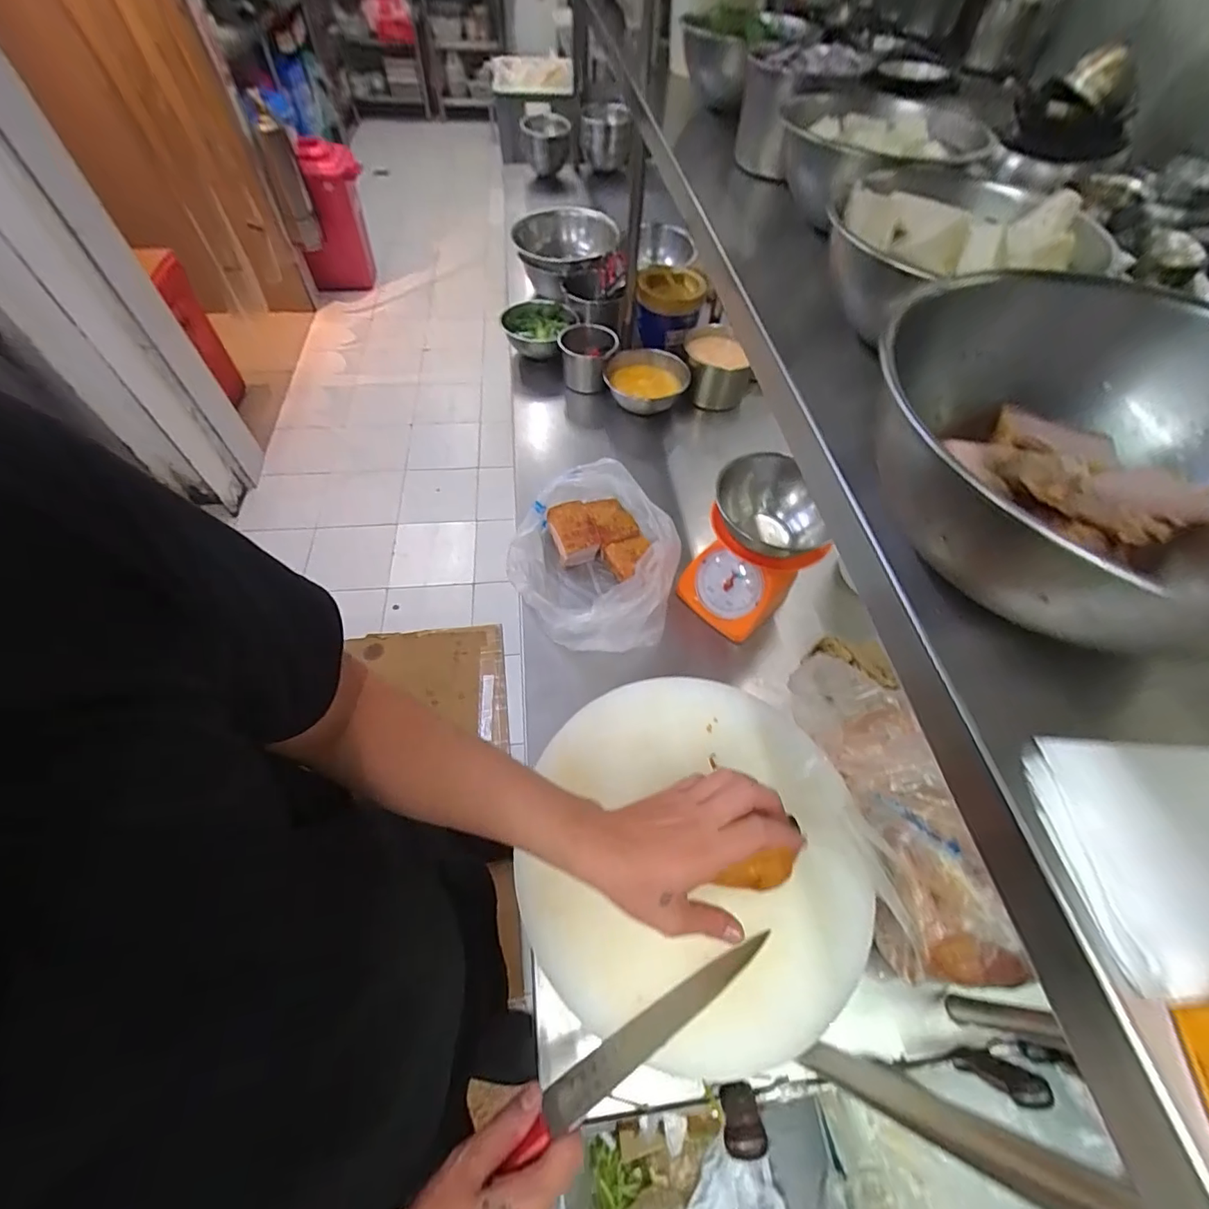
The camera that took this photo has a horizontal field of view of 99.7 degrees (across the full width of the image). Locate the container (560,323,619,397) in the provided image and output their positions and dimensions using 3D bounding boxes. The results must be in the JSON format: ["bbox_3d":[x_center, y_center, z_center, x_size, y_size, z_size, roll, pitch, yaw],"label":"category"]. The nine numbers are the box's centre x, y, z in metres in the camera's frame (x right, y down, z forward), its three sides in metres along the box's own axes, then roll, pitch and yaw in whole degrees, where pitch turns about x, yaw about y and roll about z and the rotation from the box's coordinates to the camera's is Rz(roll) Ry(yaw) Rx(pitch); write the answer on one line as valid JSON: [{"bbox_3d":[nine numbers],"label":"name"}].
[{"bbox_3d":[-0.033,-0.523,1.087,0.117,0.084,0.128,1,57,-2],"label":"container"}]

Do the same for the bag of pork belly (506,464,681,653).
[{"bbox_3d":[-0.021,-0.078,0.792,0.242,0.114,0.308,-21,61,-16],"label":"bag of pork belly"}]

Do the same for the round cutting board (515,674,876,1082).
[{"bbox_3d":[0.091,0.236,0.516,0.320,0.043,0.351,1,57,-2],"label":"round cutting board"}]

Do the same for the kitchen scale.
[{"bbox_3d":[0.215,-0.077,0.734,0.141,0.208,0.156,-38,66,-24],"label":"kitchen scale"}]

